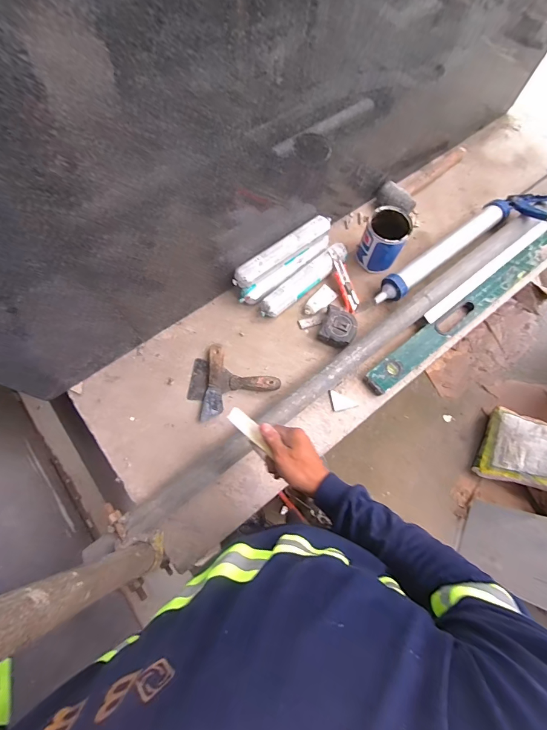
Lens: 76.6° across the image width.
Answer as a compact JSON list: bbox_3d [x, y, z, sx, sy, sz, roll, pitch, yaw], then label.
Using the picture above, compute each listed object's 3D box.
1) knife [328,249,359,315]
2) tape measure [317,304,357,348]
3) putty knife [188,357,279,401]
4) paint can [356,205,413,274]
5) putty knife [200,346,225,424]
[{"bbox_3d":[0.172,-0.208,0.847,0.035,0.014,0.162,-18,87,-7],"label":"knife"},{"bbox_3d":[0.152,-0.087,0.806,0.079,0.033,0.083,24,72,7],"label":"tape measure"},{"bbox_3d":[-0.088,0.042,0.768,0.198,0.025,0.092,9,71,1],"label":"putty knife"},{"bbox_3d":[0.267,-0.302,0.857,0.099,0.135,0.115,28,73,8],"label":"paint can"},{"bbox_3d":[-0.128,0.039,0.771,0.044,0.021,0.170,4,71,0],"label":"putty knife"}]

